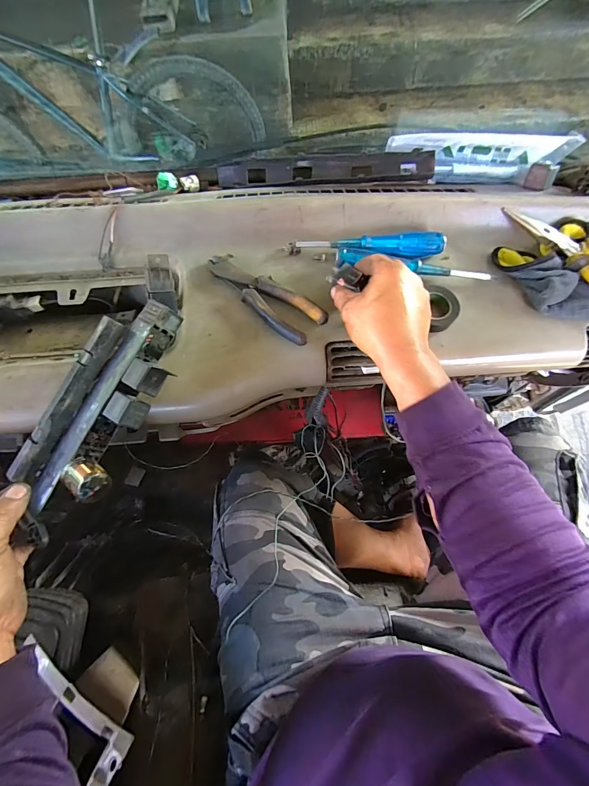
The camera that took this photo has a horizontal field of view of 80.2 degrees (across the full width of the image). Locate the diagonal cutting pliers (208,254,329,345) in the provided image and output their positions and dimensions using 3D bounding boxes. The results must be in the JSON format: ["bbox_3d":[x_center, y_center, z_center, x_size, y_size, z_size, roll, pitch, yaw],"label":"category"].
[{"bbox_3d":[-0.041,-0.122,0.428,0.167,0.012,0.055,37,74,14],"label":"diagonal cutting pliers"}]

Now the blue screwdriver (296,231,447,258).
[{"bbox_3d":[0.097,-0.191,0.446,0.185,0.022,0.021,3,69,2],"label":"blue screwdriver"}]

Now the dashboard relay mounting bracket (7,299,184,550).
[{"bbox_3d":[-0.200,0.019,0.361,0.091,0.036,0.252,27,80,11],"label":"dashboard relay mounting bracket"}]

